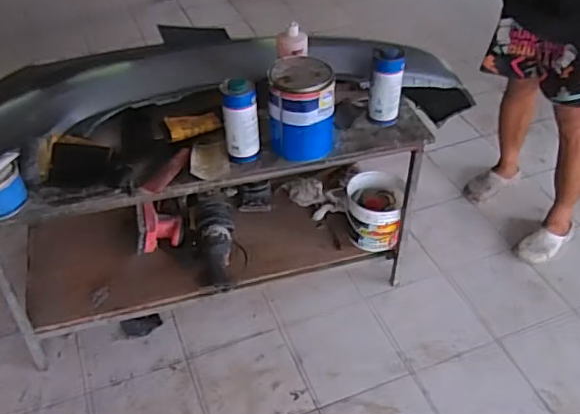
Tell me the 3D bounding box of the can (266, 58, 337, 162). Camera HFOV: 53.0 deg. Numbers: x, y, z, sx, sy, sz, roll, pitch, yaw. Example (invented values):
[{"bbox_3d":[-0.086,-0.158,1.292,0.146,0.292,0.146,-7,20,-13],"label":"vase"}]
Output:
[{"bbox_3d":[0.028,-0.243,1.463,0.163,0.216,0.147,-2,42,-2],"label":"can"}]

